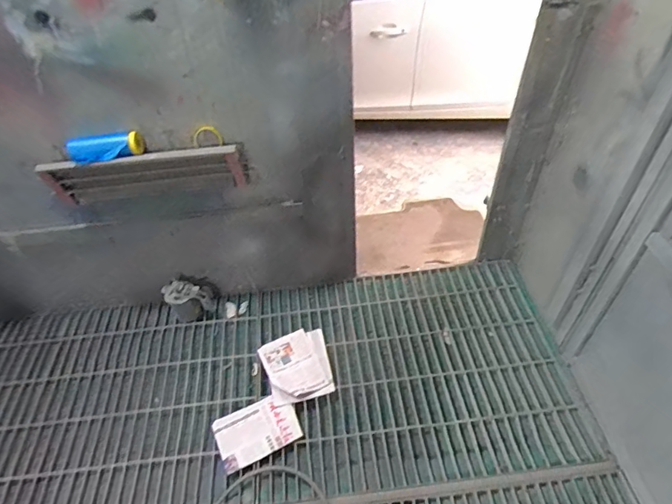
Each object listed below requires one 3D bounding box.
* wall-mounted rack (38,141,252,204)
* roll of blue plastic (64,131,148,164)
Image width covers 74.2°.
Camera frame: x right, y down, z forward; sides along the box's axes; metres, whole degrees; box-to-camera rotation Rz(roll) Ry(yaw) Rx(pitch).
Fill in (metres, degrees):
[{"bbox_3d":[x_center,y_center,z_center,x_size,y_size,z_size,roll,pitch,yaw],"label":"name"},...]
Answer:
[{"bbox_3d":[-0.647,-0.270,1.528,0.665,0.197,0.086,-9,45,-4],"label":"wall-mounted rack"},{"bbox_3d":[-0.744,-0.336,1.425,0.239,0.097,0.075,-10,45,-5],"label":"roll of blue plastic"}]

